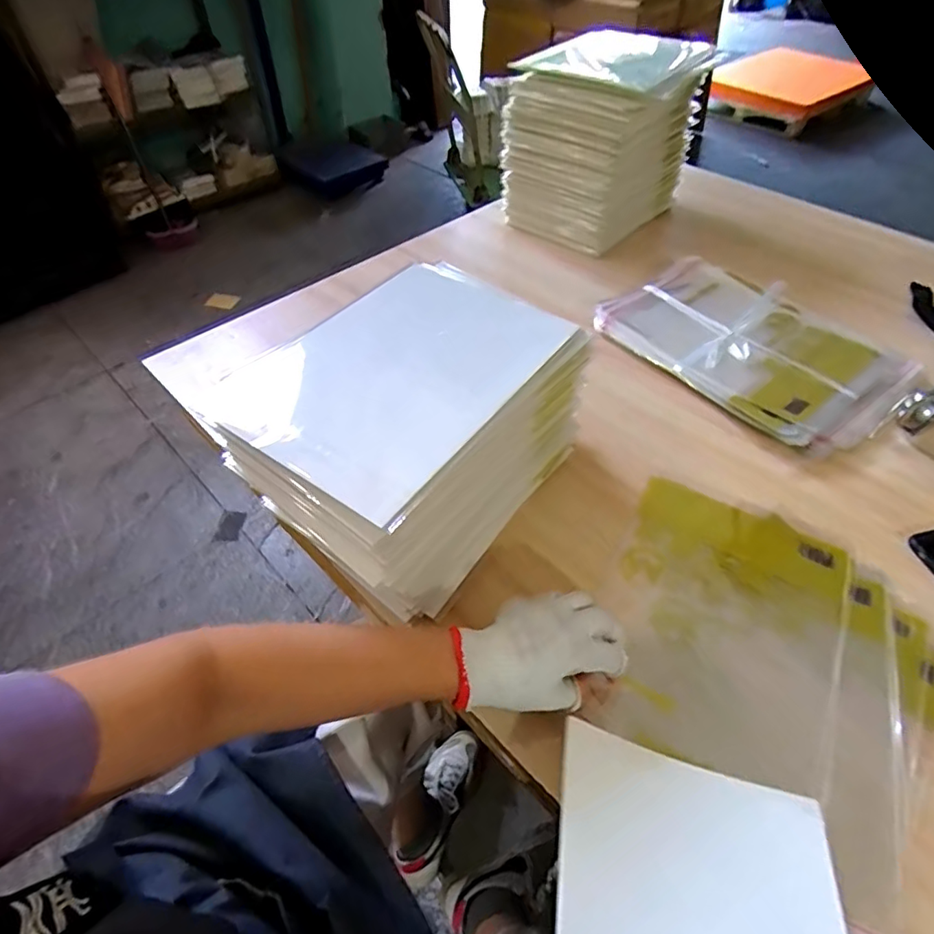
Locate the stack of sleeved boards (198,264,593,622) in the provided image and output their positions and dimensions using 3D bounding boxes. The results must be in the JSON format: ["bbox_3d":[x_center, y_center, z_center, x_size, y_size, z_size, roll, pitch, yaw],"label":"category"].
[{"bbox_3d":[-0.051,-0.025,0.548,0.216,0.185,0.293,30,56,23],"label":"stack of sleeved boards"}]

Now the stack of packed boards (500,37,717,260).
[{"bbox_3d":[0.238,-0.583,0.950,0.264,0.250,0.314,25,55,20],"label":"stack of packed boards"}]

